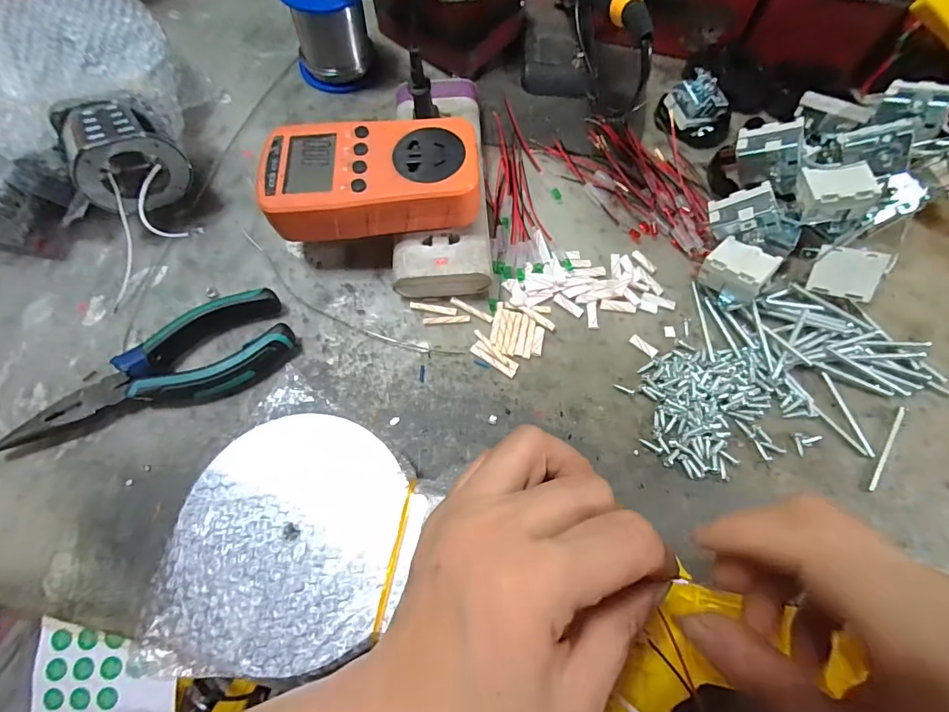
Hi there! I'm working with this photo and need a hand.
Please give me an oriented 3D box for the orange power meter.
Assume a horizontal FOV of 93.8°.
[{"bbox_3d":[-0.061,-0.106,0.267,0.124,0.030,0.072,-4,68,-4],"label":"orange power meter"}]

